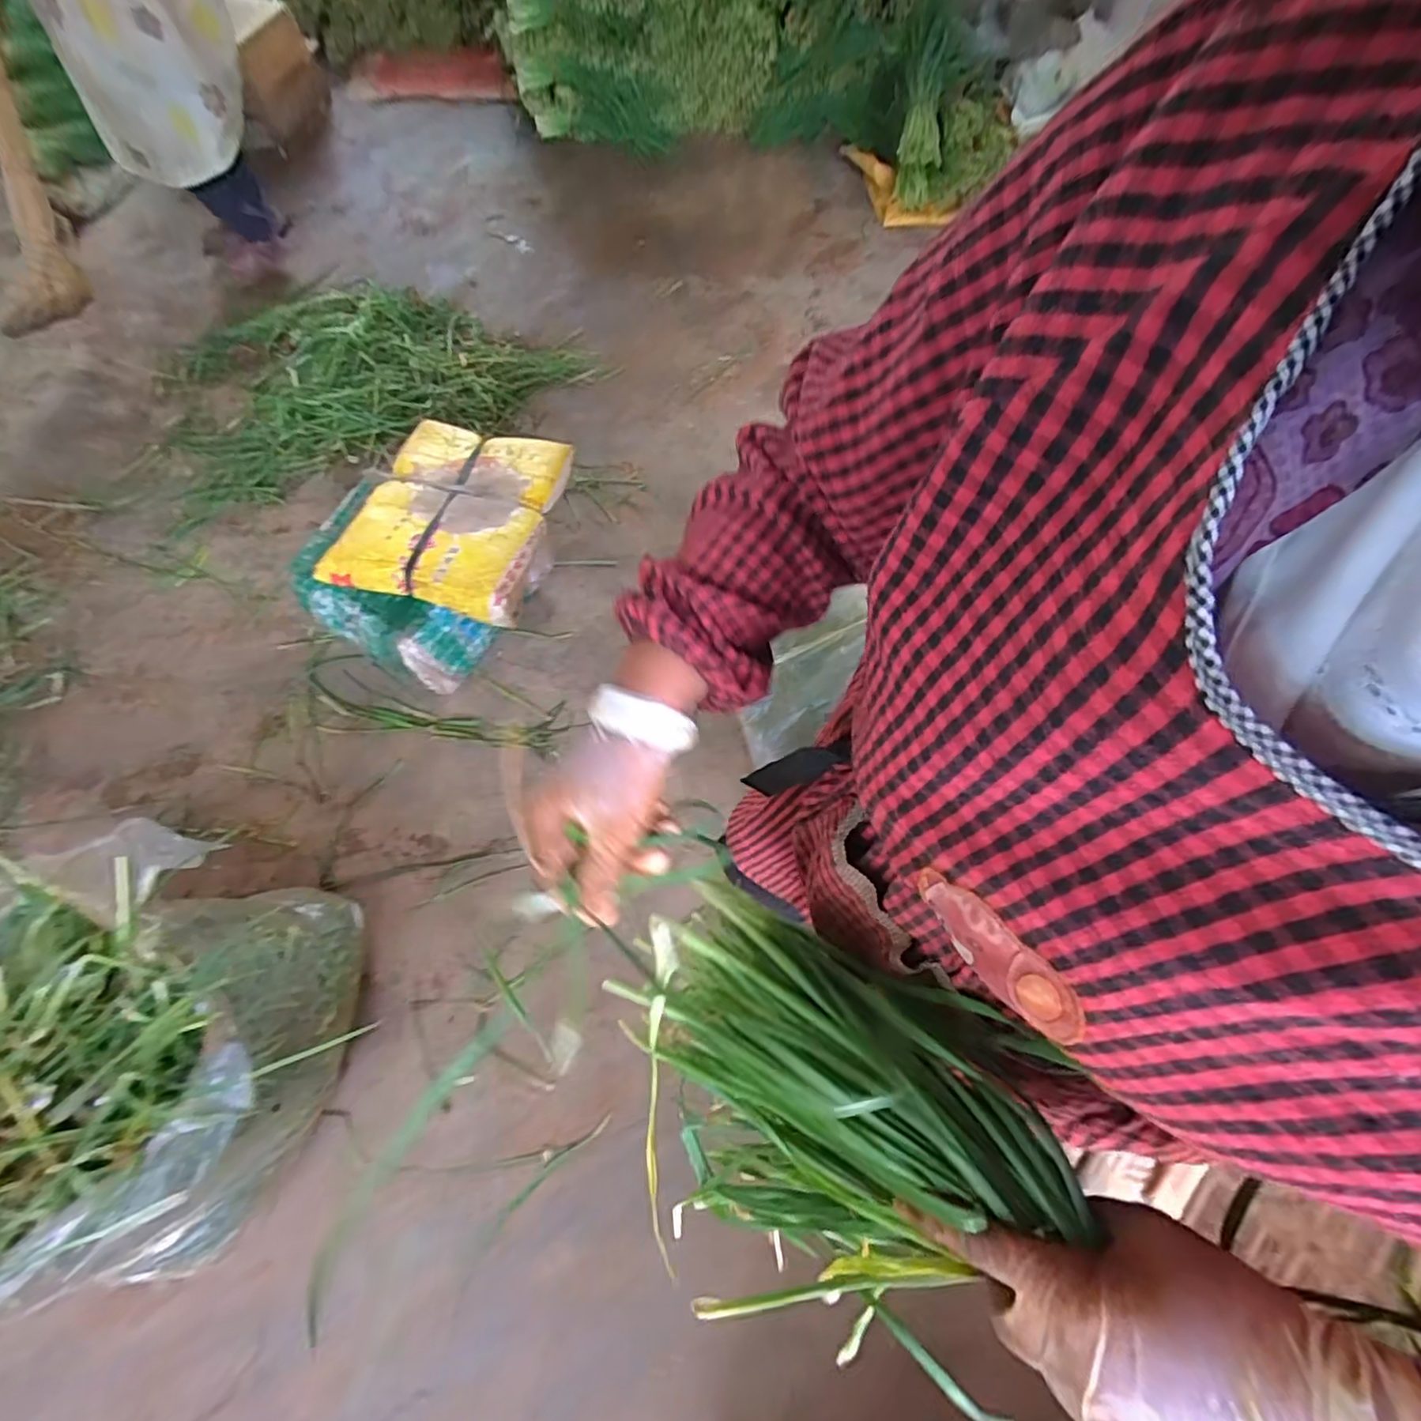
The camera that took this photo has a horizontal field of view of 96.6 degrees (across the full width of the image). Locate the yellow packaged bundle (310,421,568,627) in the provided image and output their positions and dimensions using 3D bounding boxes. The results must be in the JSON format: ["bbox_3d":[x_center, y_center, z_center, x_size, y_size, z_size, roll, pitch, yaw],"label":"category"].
[{"bbox_3d":[-0.485,-0.391,1.203,0.354,0.088,0.441,10,66,-1],"label":"yellow packaged bundle"}]

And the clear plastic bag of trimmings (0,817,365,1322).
[{"bbox_3d":[-0.869,0.477,0.877,0.572,0.384,0.581,17,66,2],"label":"clear plastic bag of trimmings"}]

